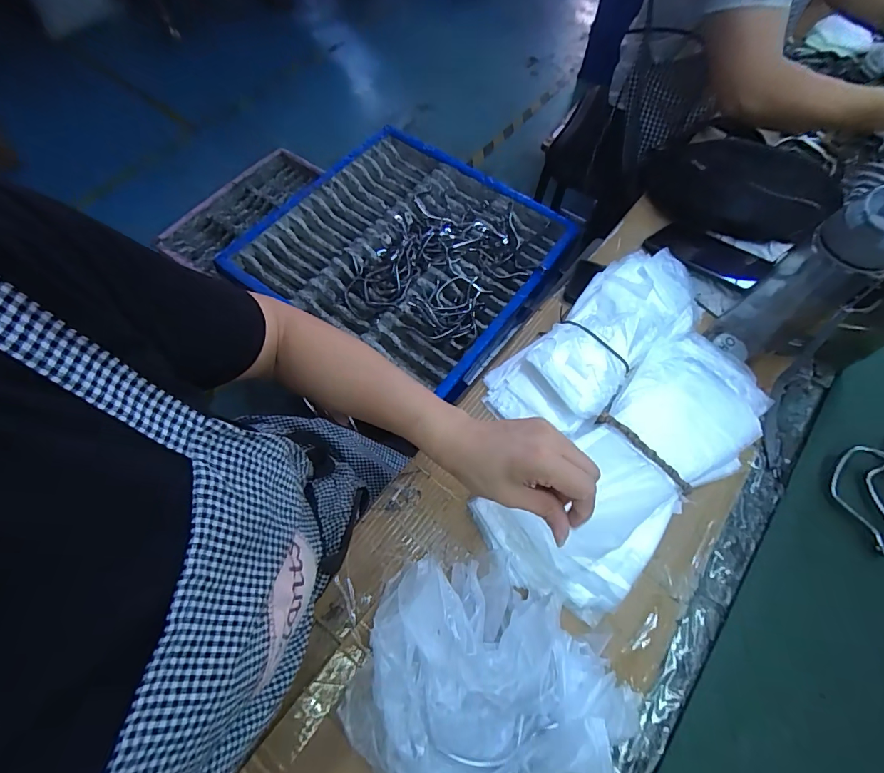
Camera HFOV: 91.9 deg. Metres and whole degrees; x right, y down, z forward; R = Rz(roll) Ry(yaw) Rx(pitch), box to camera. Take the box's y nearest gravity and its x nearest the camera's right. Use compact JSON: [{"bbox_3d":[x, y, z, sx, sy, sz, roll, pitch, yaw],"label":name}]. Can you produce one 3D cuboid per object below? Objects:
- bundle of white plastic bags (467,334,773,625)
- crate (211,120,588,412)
[{"bbox_3d":[0.217,0.081,0.468,0.368,0.062,0.159,-35,70,-16],"label":"bundle of white plastic bags"},{"bbox_3d":[-0.071,-0.300,0.907,0.555,0.079,0.525,32,68,13],"label":"crate"}]

